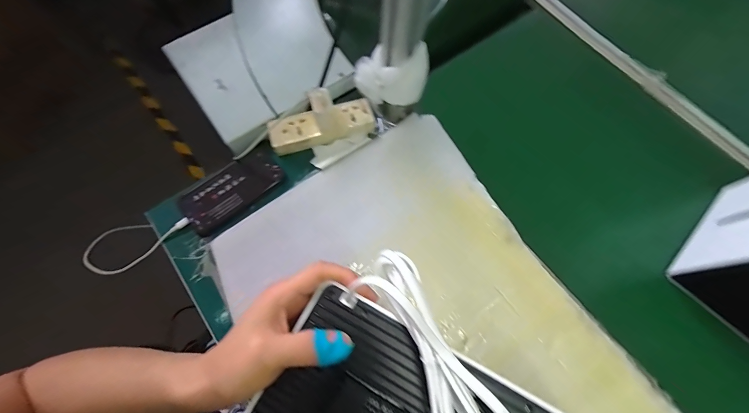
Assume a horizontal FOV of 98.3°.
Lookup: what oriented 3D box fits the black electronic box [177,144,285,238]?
[{"bbox_3d":[-0.222,-0.027,0.506,0.153,0.013,0.083,-38,75,-14],"label":"black electronic box"}]

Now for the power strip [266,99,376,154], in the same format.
[{"bbox_3d":[-0.085,-0.131,0.532,0.169,0.036,0.060,-17,71,-7],"label":"power strip"}]

